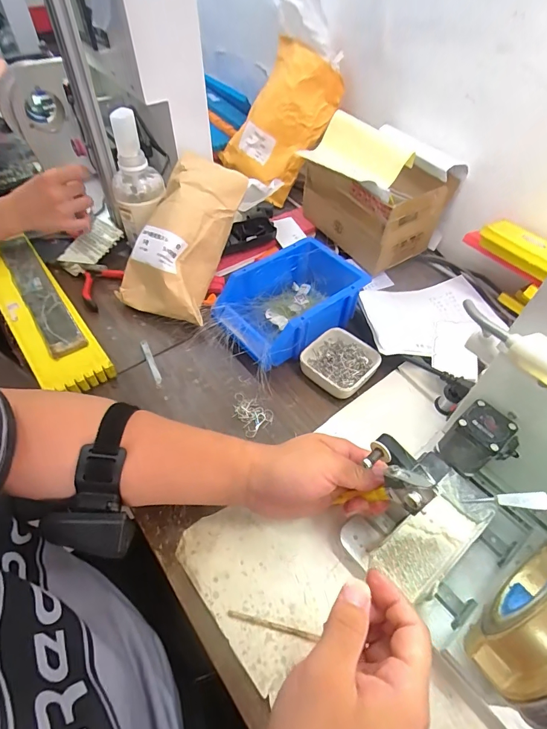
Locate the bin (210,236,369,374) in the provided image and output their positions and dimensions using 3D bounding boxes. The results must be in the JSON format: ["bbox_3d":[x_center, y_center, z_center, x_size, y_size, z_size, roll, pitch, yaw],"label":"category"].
[{"bbox_3d":[0.021,-0.082,0.538,0.191,0.074,0.128,-36,61,-26],"label":"bin"}]

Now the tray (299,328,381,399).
[{"bbox_3d":[0.084,-0.003,0.505,0.092,0.028,0.081,-32,60,-24],"label":"tray"}]

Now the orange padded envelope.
[{"bbox_3d":[0.011,-0.430,0.709,0.173,0.221,0.050,40,28,9],"label":"orange padded envelope"}]

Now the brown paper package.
[{"bbox_3d":[-0.118,-0.171,0.553,0.127,0.082,0.228,25,90,21],"label":"brown paper package"}]

